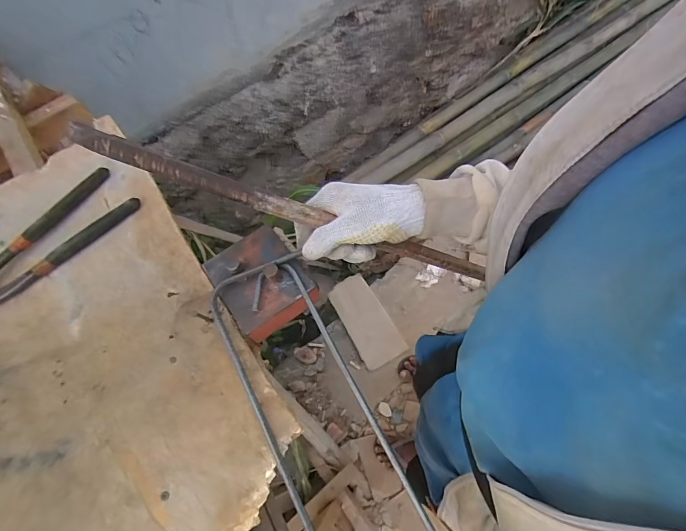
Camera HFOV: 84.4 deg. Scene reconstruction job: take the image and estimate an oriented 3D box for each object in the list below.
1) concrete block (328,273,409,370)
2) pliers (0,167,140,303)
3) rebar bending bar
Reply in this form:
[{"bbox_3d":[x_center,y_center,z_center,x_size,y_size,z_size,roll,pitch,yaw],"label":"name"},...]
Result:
[{"bbox_3d":[0.087,0.204,1.426,0.163,0.048,0.344,-28,70,-9],"label":"concrete block"},{"bbox_3d":[-0.341,-0.017,0.425,0.068,0.019,0.222,40,74,15],"label":"pliers"},{"bbox_3d":[-0.007,-0.045,0.405,0.476,0.015,0.018,15,64,-31],"label":"rebar bending bar"}]

